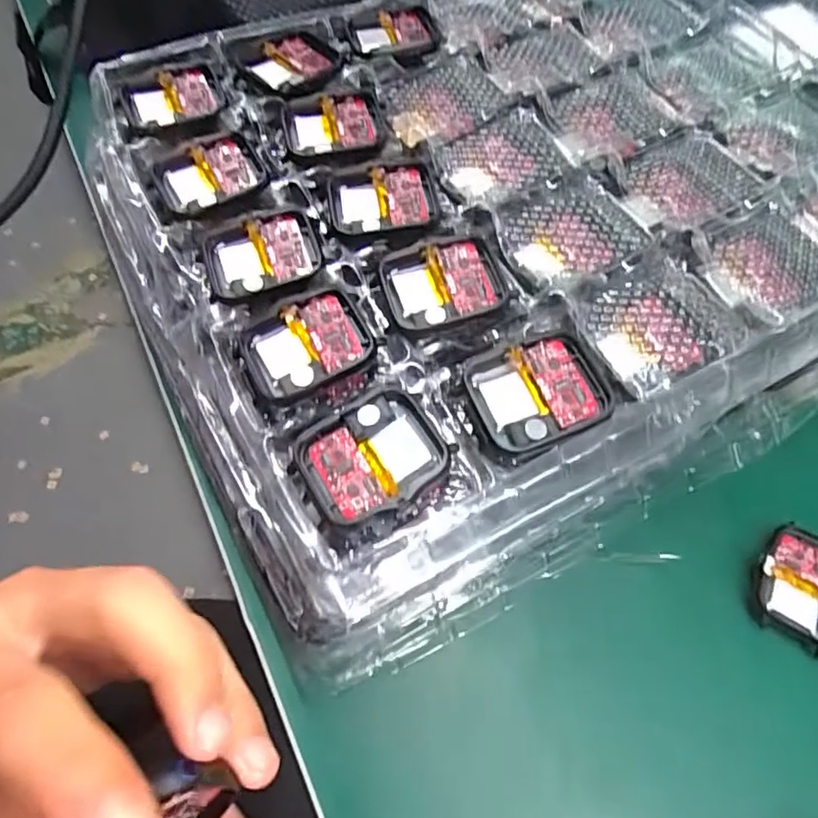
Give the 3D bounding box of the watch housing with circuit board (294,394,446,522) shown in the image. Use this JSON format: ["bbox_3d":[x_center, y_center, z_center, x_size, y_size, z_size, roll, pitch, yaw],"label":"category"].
[{"bbox_3d":[-0.011,0.015,0.190,0.043,0.007,0.039,-26,64,-14],"label":"watch housing with circuit board"}]

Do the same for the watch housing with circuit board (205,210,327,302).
[{"bbox_3d":[-0.056,-0.058,0.231,0.043,0.006,0.036,-19,62,-10],"label":"watch housing with circuit board"}]

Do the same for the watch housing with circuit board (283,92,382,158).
[{"bbox_3d":[-0.033,-0.123,0.260,0.041,0.005,0.034,-5,61,-3],"label":"watch housing with circuit board"}]

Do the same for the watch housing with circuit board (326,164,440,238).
[{"bbox_3d":[-0.010,-0.083,0.242,0.042,0.009,0.036,-12,61,-6],"label":"watch housing with circuit board"}]

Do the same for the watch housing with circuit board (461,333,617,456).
[{"bbox_3d":[0.043,-0.005,0.199,0.042,0.007,0.037,-18,62,-10],"label":"watch housing with circuit board"}]

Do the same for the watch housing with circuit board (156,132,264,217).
[{"bbox_3d":[-0.082,-0.097,0.250,0.041,0.006,0.033,-19,62,-11],"label":"watch housing with circuit board"}]

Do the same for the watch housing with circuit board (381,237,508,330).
[{"bbox_3d":[0.013,-0.046,0.221,0.042,0.007,0.035,-17,62,-9],"label":"watch housing with circuit board"}]

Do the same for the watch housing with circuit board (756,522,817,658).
[{"bbox_3d":[0.162,0.072,0.243,0.038,0.005,0.045,26,64,14],"label":"watch housing with circuit board"}]

